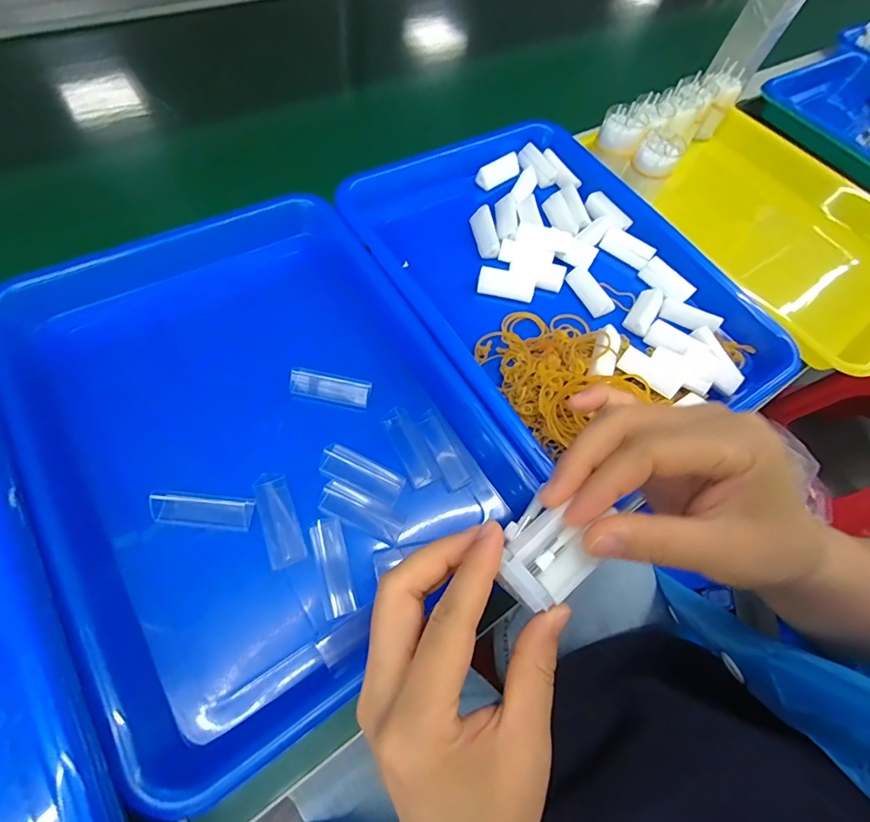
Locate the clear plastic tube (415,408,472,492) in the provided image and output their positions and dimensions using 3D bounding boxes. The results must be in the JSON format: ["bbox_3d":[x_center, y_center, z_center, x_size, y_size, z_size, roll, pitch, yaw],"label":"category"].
[{"bbox_3d":[0.005,0.026,0.292,0.016,0.005,0.054,-23,69,-17],"label":"clear plastic tube"}]

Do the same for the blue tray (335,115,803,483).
[{"bbox_3d":[0.098,-0.108,0.354,0.243,0.040,0.332,-29,71,-20],"label":"blue tray"}]

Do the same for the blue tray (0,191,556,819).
[{"bbox_3d":[-0.113,0.001,0.287,0.254,0.044,0.339,-32,72,-20],"label":"blue tray"}]

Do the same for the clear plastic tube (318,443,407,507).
[{"bbox_3d":[-0.047,0.040,0.280,0.054,0.009,0.021,26,64,6],"label":"clear plastic tube"}]

